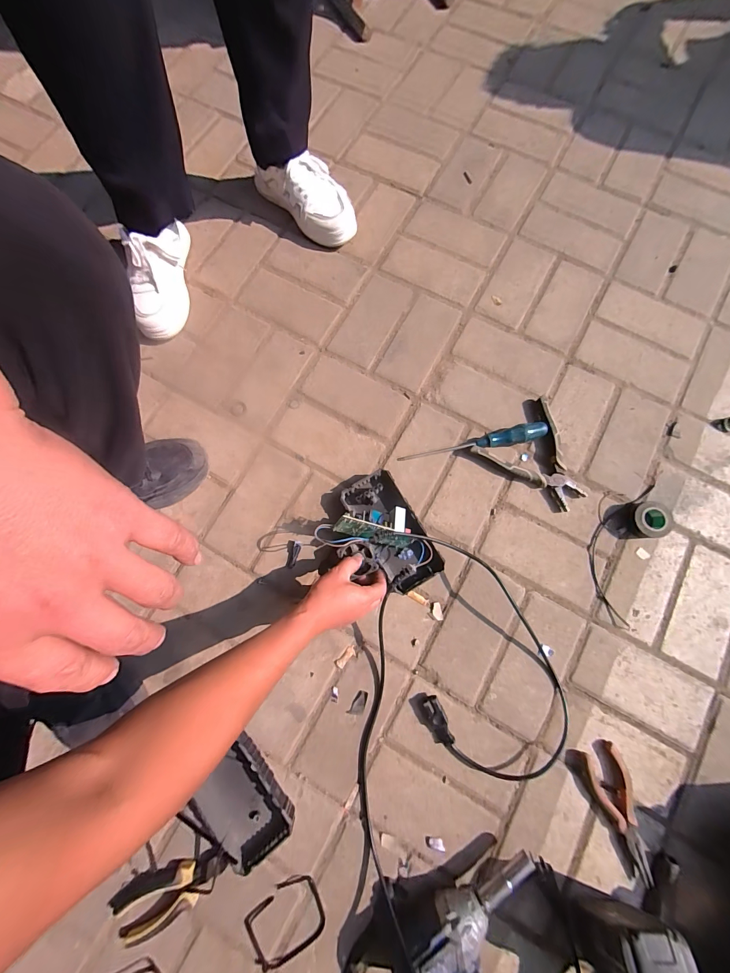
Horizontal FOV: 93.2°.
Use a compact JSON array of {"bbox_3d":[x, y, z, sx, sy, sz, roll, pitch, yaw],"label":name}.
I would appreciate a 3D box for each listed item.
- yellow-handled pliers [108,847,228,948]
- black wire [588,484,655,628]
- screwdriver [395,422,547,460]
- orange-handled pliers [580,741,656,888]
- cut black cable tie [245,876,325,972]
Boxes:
[{"bbox_3d":[-0.246,0.529,0.444,0.170,0.026,0.064,-26,79,-4],"label":"yellow-handled pliers"},{"bbox_3d":[0.399,0.098,0.549,0.077,0.008,0.231,18,79,5],"label":"black wire"},{"bbox_3d":[0.179,-0.074,0.574,0.242,0.029,0.025,-8,78,-1],"label":"screwdriver"},{"bbox_3d":[0.342,0.439,0.467,0.052,0.021,0.153,-9,78,-1],"label":"orange-handled pliers"},{"bbox_3d":[-0.104,0.565,0.446,0.102,0.004,0.074,-34,80,-6],"label":"cut black cable tie"}]

